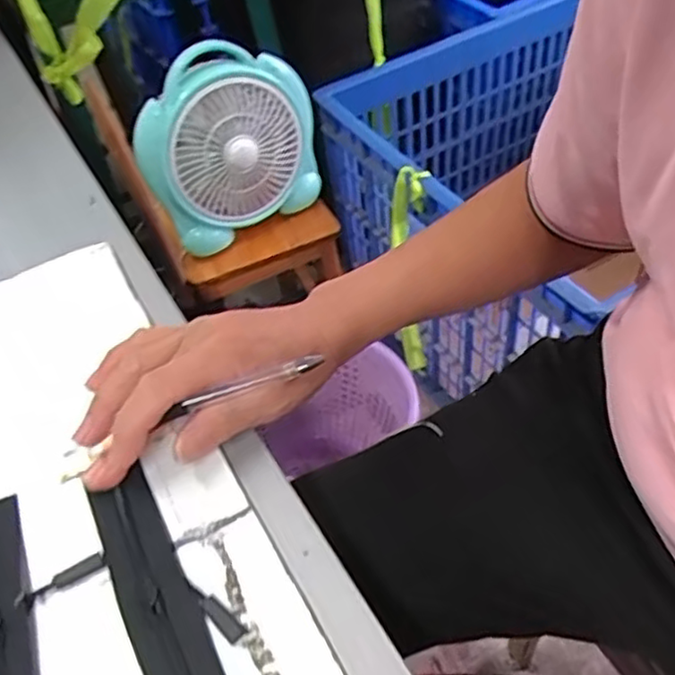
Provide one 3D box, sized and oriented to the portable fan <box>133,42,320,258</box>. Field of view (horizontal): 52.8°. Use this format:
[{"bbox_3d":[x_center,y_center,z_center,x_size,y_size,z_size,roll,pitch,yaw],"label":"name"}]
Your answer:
[{"bbox_3d":[-0.137,-0.253,0.903,0.247,0.218,0.070,-27,52,-16],"label":"portable fan"}]

